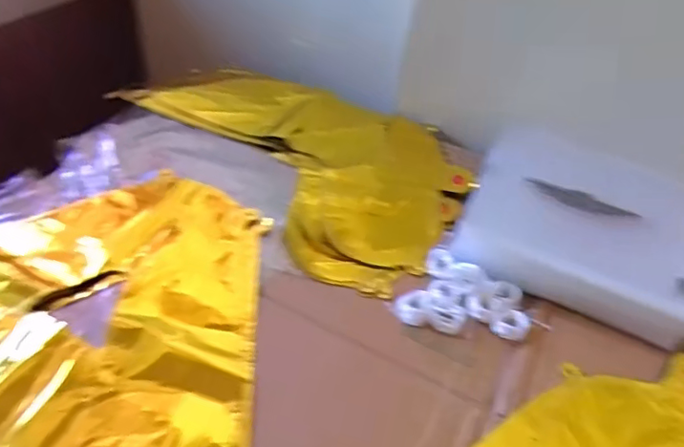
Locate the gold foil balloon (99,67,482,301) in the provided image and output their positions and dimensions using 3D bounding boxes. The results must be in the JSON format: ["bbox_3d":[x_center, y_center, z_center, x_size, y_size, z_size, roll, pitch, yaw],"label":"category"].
[{"bbox_3d":[-0.047,-0.093,0.660,0.239,0.034,0.422,-32,55,-33],"label":"gold foil balloon"}]

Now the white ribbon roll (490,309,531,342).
[{"bbox_3d":[0.142,0.084,0.488,0.028,0.008,0.034,31,49,24],"label":"white ribbon roll"}]

